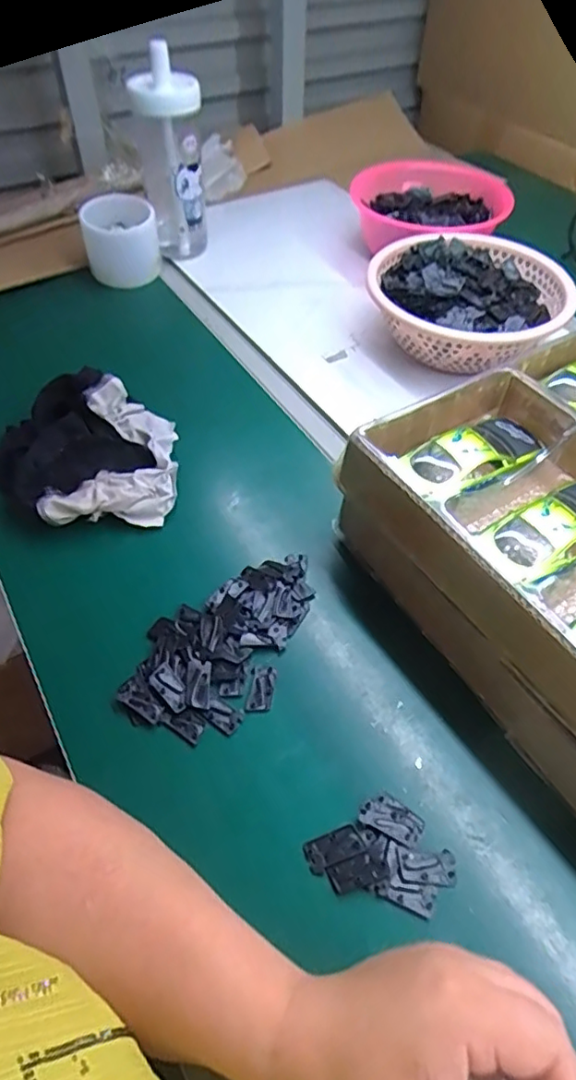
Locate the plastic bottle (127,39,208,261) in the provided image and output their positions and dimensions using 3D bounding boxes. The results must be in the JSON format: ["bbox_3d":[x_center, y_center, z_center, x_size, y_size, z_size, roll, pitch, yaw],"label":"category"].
[{"bbox_3d":[-0.132,-0.434,0.697,0.073,0.218,0.061,-9,52,-6],"label":"plastic bottle"}]

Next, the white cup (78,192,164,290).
[{"bbox_3d":[-0.206,-0.369,0.746,0.091,0.082,0.090,-13,53,-9],"label":"white cup"}]

